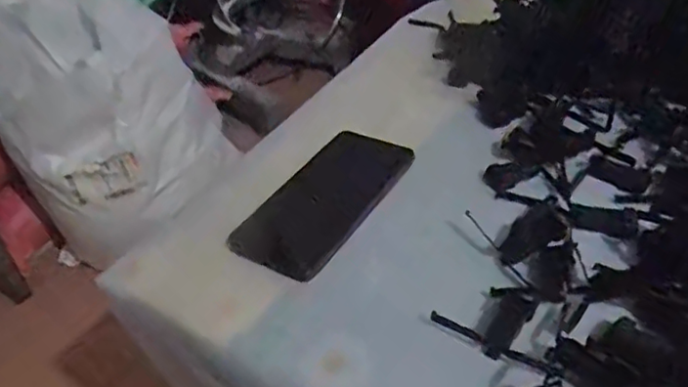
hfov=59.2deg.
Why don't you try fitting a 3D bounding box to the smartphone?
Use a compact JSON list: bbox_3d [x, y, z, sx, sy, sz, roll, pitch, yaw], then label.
[{"bbox_3d":[-0.012,0.000,0.496,0.075,0.007,0.176,21,47,26],"label":"smartphone"}]

